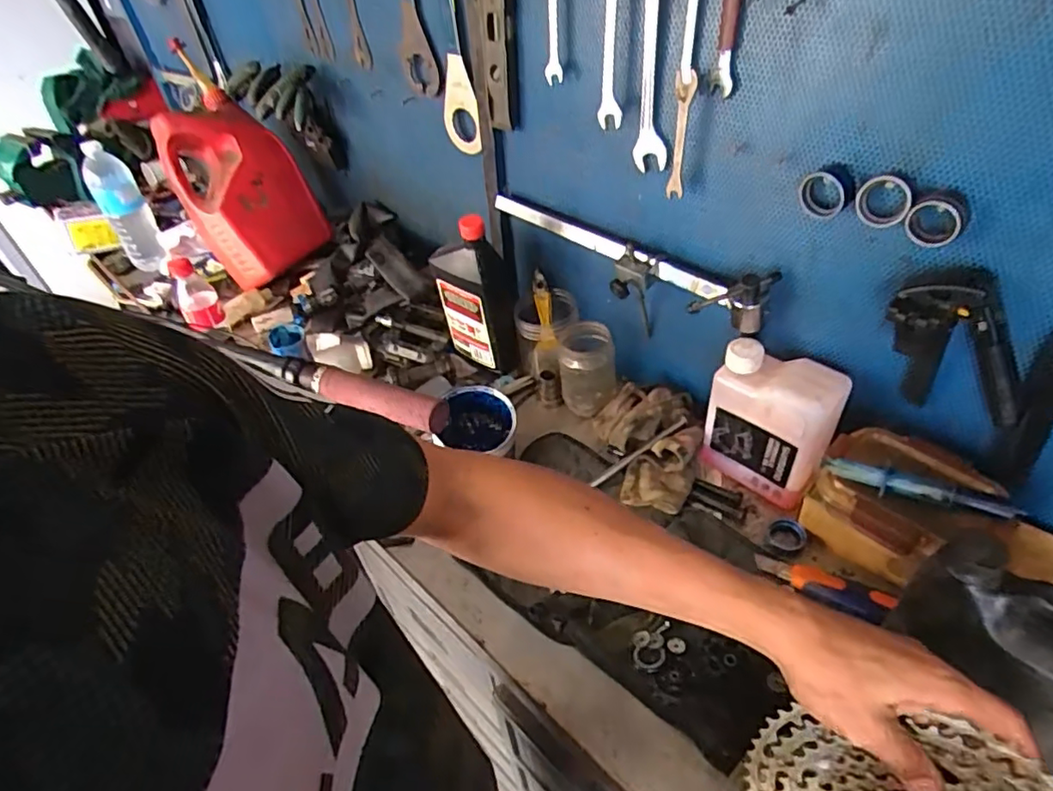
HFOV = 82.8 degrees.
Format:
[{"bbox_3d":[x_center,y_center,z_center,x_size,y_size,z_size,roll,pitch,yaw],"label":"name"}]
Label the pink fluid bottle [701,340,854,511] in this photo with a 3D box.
[{"bbox_3d":[0.268,0.033,0.658,0.128,0.167,0.057,28,53,31],"label":"pink fluid bottle"}]

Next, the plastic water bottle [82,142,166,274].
[{"bbox_3d":[-0.770,-0.356,1.149,0.060,0.238,0.068,29,53,32],"label":"plastic water bottle"}]

